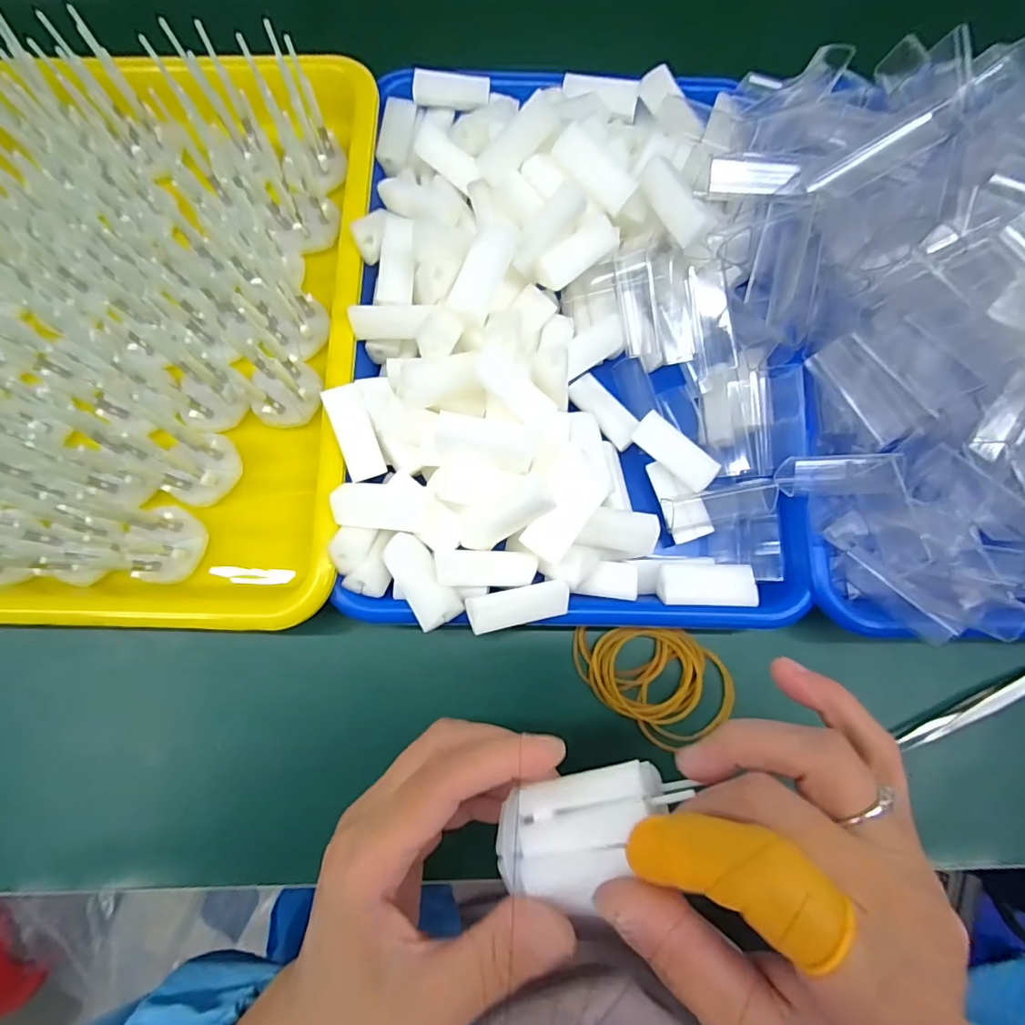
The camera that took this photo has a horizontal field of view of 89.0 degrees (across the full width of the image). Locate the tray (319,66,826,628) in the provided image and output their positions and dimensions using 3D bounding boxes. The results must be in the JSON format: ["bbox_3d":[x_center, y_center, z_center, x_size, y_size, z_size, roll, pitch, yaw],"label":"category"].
[{"bbox_3d":[0.032,-0.105,0.278,0.235,0.058,0.326,-1,77,0],"label":"tray"}]

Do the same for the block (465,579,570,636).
[{"bbox_3d":[0.003,0.043,0.239,0.046,0.007,0.017,-12,77,-3],"label":"block"}]

